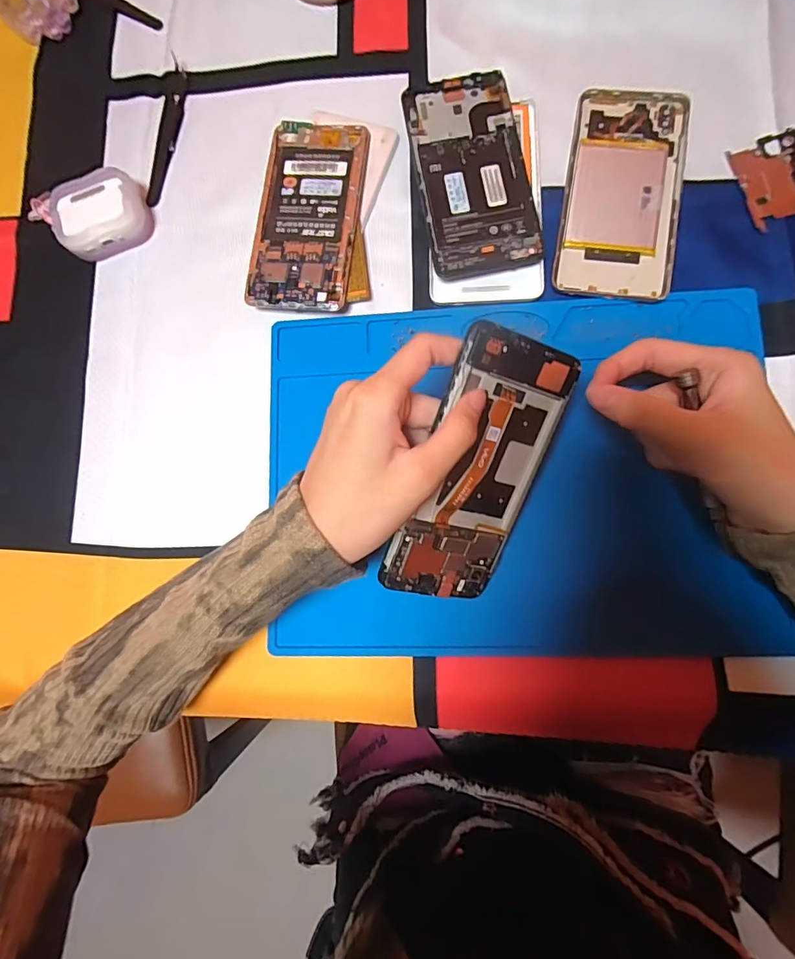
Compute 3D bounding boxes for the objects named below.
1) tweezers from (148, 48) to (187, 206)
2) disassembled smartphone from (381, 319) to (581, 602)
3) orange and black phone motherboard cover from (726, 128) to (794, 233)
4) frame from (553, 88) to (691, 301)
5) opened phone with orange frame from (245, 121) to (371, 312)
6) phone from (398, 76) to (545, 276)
[{"bbox_3d":[-0.177,-0.270,0.363,0.015,0.007,0.116,8,83,7],"label":"tweezers"},{"bbox_3d":[0.044,-0.002,0.256,0.071,0.006,0.147,12,107,-26],"label":"disassembled smartphone"},{"bbox_3d":[0.251,-0.198,0.310,0.044,0.004,0.065,-13,81,4],"label":"orange and black phone motherboard cover"},{"bbox_3d":[0.153,-0.197,0.318,0.074,0.004,0.154,9,83,7],"label":"frame"},{"bbox_3d":[-0.062,-0.186,0.331,0.069,0.008,0.140,7,80,5],"label":"opened phone with orange frame"},{"bbox_3d":[0.051,-0.212,0.327,0.073,0.014,0.149,-11,81,4],"label":"phone"}]

